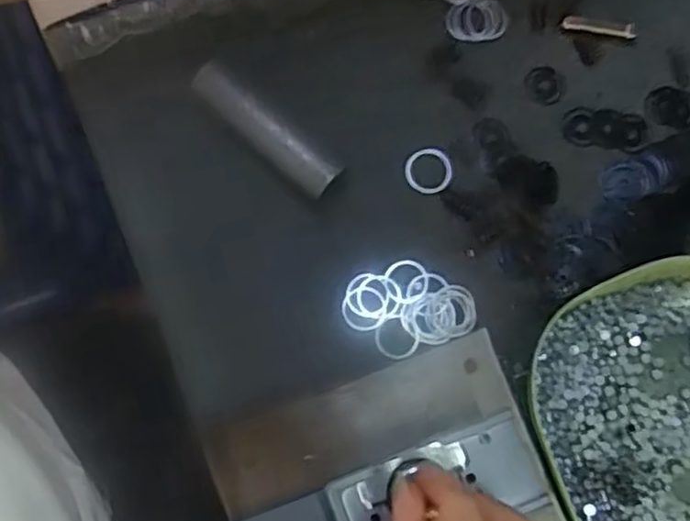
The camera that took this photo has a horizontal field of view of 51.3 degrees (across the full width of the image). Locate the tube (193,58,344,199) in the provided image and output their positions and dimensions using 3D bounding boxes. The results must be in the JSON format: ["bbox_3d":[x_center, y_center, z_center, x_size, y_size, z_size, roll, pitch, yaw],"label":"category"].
[{"bbox_3d":[-0.041,-0.071,0.385,0.092,0.022,0.024,42,81,7],"label":"tube"}]

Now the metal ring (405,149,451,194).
[{"bbox_3d":[0.046,-0.049,0.394,0.025,0.004,0.026,0,79,-1],"label":"metal ring"}]

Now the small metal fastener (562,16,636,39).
[{"bbox_3d":[0.144,-0.132,0.406,0.041,0.004,0.009,7,79,1],"label":"small metal fastener"}]

